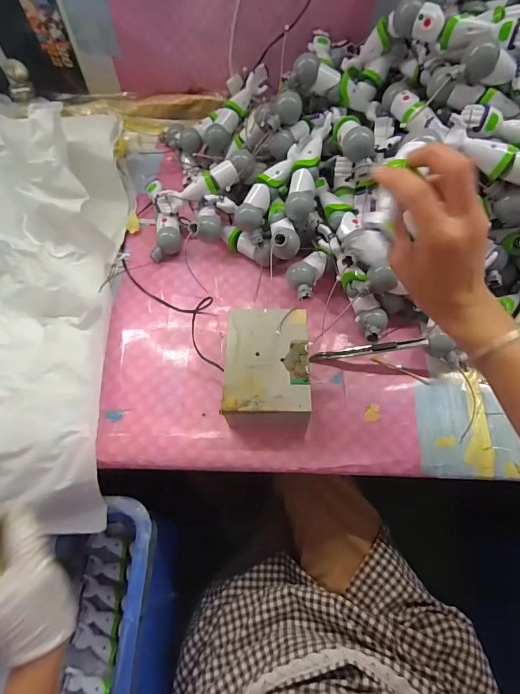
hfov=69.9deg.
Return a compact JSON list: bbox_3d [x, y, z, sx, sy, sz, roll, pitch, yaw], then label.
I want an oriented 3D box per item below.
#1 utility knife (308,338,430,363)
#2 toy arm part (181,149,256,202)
[{"bbox_3d":[0.127,0.003,0.443,0.134,0.010,0.010,-9,67,16],"label":"utility knife"},{"bbox_3d":[-0.056,-0.231,0.510,0.106,0.027,0.037,-28,69,6],"label":"toy arm part"}]

